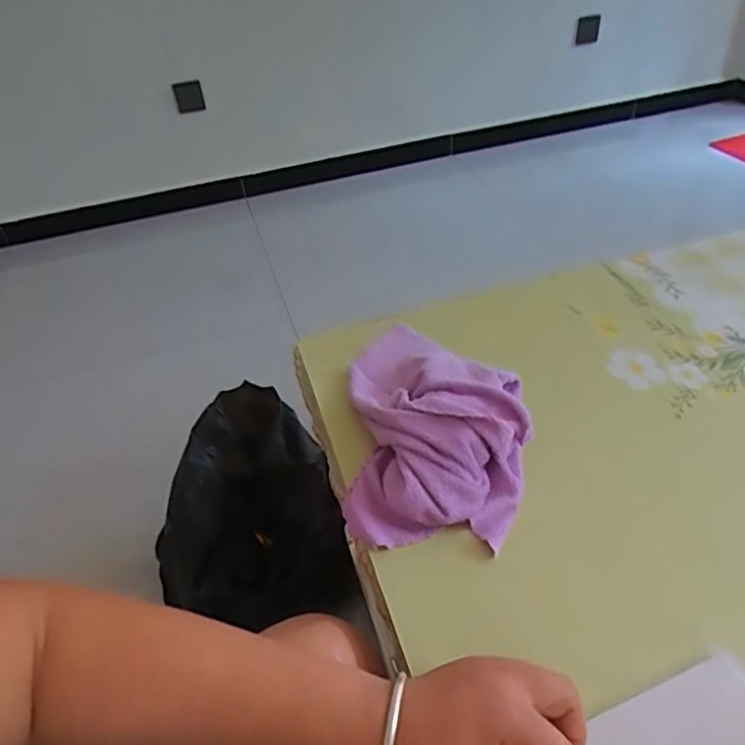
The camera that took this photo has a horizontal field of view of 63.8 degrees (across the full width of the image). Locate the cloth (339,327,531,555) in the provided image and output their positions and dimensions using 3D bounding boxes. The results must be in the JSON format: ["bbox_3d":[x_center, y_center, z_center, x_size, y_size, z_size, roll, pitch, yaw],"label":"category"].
[{"bbox_3d":[0.055,0.032,0.563,0.167,0.055,0.274,0,42,7],"label":"cloth"}]

